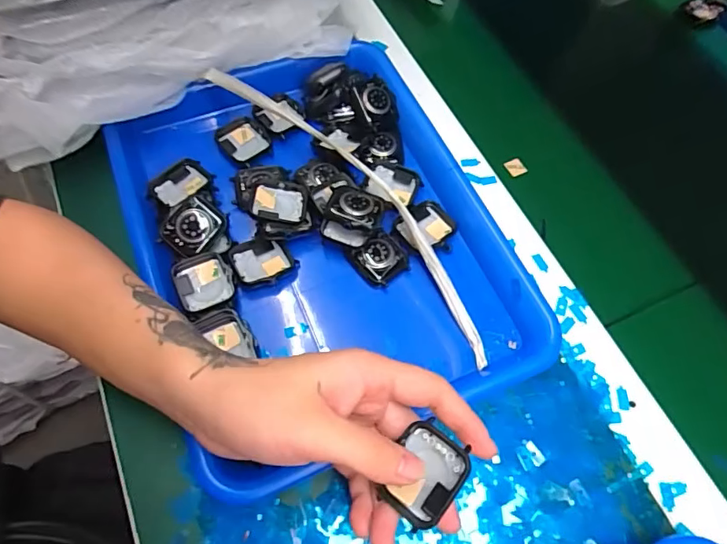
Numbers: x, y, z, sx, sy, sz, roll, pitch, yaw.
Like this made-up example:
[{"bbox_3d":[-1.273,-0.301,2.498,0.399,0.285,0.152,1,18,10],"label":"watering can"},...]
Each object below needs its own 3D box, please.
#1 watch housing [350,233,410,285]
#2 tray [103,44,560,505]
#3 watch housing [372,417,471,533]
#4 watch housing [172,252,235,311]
[{"bbox_3d":[0.013,-0.010,0.371,0.033,0.012,0.031,-33,69,-17],"label":"watch housing"},{"bbox_3d":[-0.038,-0.031,0.391,0.258,0.058,0.326,-20,64,-8],"label":"tray"},{"bbox_3d":[0.032,0.105,0.252,0.033,0.010,0.043,24,80,31],"label":"watch housing"},{"bbox_3d":[-0.113,0.008,0.353,0.039,0.010,0.041,-18,65,-11],"label":"watch housing"}]

